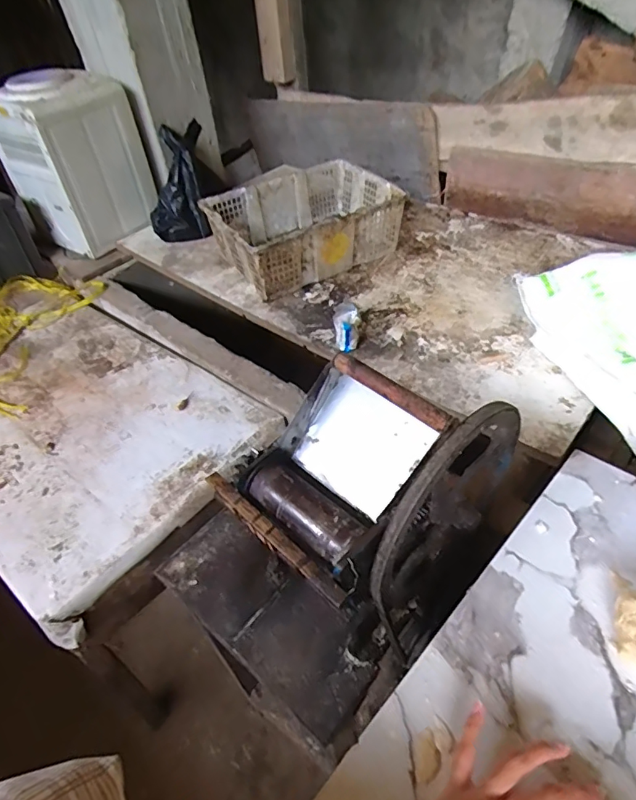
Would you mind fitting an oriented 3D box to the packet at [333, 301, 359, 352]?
[{"bbox_3d":[0.065,-0.165,1.125,0.054,0.051,0.156,-4,45,3],"label":"packet"}]

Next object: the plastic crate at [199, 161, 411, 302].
[{"bbox_3d":[-0.040,-0.486,1.385,0.470,0.173,0.358,-25,48,-17],"label":"plastic crate"}]

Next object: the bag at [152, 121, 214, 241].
[{"bbox_3d":[-0.429,-0.667,1.496,0.174,0.154,0.351,-2,80,4],"label":"bag"}]

